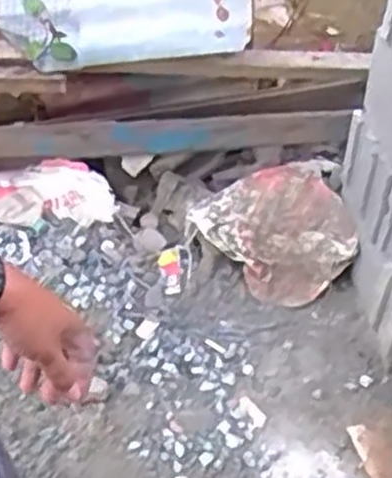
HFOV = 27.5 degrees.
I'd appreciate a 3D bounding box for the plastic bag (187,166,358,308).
[{"bbox_3d":[0.197,-0.001,1.819,0.331,0.190,0.281,-36,58,-28],"label":"plastic bag"}]

